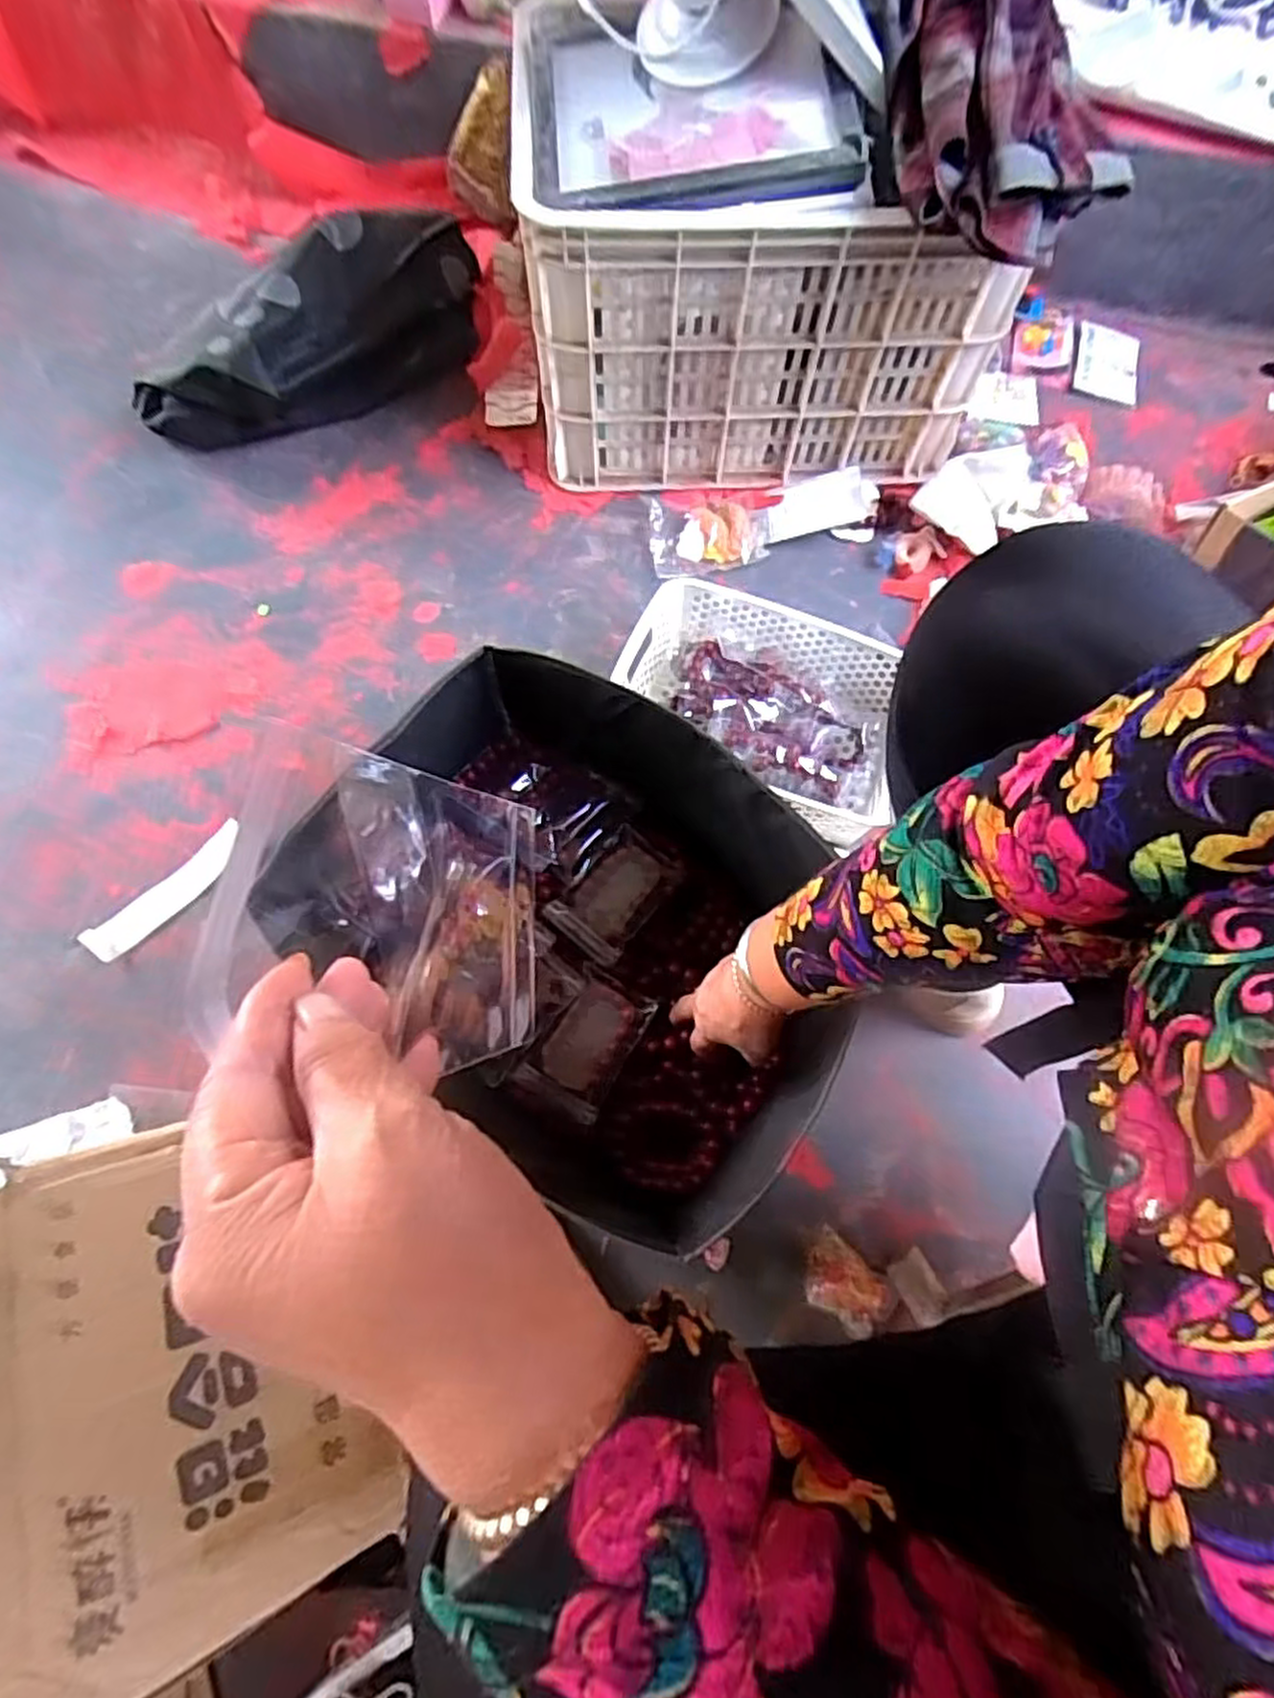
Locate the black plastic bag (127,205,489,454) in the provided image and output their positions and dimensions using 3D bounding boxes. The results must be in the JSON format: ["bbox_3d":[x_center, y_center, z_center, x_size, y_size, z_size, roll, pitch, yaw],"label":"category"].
[{"bbox_3d":[-0.394,-0.645,0.941,0.467,0.145,0.181,-38,77,-7],"label":"black plastic bag"}]

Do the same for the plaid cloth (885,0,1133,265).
[{"bbox_3d":[0.293,-0.684,0.639,0.161,0.090,0.351,-4,80,0],"label":"plaid cloth"}]

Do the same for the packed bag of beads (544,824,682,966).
[{"bbox_3d":[-0.020,0.040,0.690,0.074,0.025,0.114,35,80,11],"label":"packed bag of beads"}]

